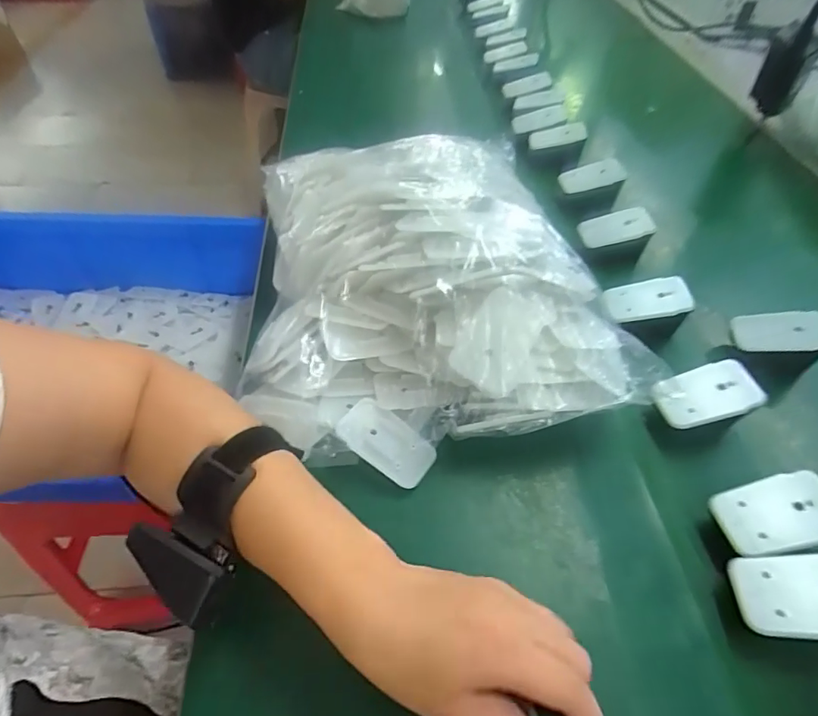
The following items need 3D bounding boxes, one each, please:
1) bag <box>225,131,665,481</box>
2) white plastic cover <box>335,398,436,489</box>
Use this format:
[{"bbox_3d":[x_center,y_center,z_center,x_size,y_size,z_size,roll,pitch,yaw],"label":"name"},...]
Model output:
[{"bbox_3d":[0.001,-0.062,0.408,0.277,0.114,0.296,-10,51,-10],"label":"bag"},{"bbox_3d":[-0.017,0.060,0.357,0.072,0.006,0.038,38,59,12],"label":"white plastic cover"}]

